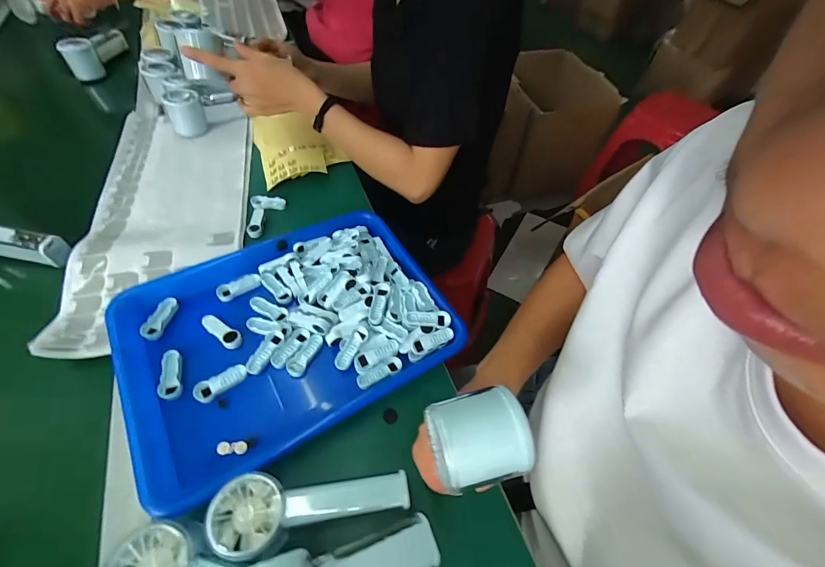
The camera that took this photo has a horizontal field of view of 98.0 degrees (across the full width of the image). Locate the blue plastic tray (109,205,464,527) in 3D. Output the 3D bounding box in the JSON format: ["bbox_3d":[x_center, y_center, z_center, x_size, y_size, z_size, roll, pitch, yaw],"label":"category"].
[{"bbox_3d":[-0.136,0.048,0.410,0.329,0.037,0.241,-25,62,-20],"label":"blue plastic tray"}]

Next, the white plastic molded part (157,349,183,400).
[{"bbox_3d":[-0.248,0.092,0.367,0.021,0.007,0.052,-14,57,-12],"label":"white plastic molded part"}]

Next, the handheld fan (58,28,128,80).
[{"bbox_3d":[-0.623,-0.460,0.704,0.061,0.057,0.124,7,55,2],"label":"handheld fan"}]

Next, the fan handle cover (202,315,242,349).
[{"bbox_3d":[-0.210,0.053,0.397,0.054,0.007,0.019,32,60,18],"label":"fan handle cover"}]

